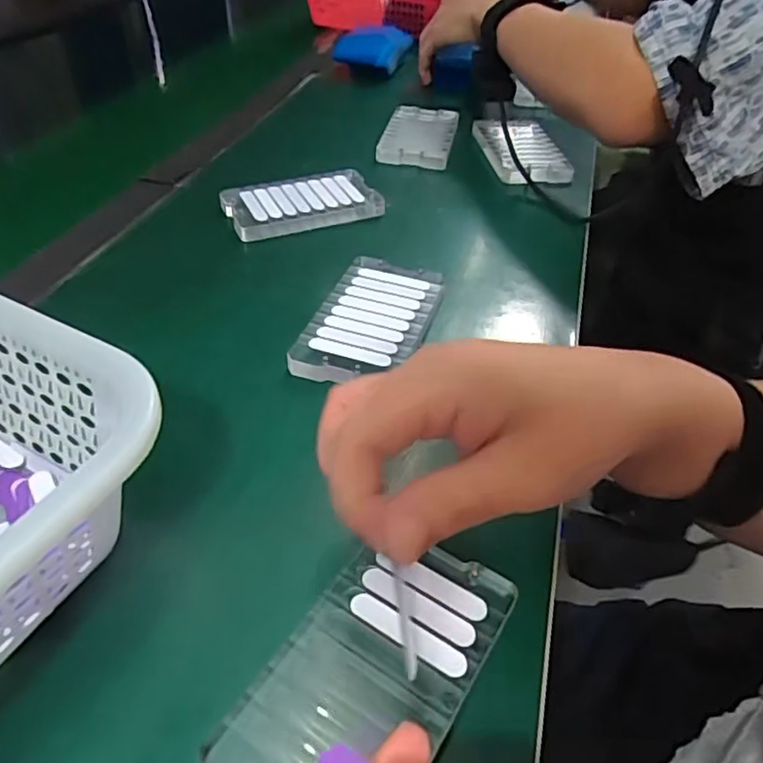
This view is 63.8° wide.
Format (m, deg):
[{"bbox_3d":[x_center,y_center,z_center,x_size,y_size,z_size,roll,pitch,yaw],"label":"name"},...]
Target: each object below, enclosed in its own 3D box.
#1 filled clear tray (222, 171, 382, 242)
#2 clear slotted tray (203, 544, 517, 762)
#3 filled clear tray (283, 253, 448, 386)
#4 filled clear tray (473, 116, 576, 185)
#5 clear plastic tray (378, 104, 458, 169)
[{"bbox_3d":[-0.066,-0.147,0.508,0.120,0.018,0.067,-17,46,-19],"label":"filled clear tray"},{"bbox_3d":[-0.003,0.111,0.235,0.066,0.015,0.119,25,48,23],"label":"clear slotted tray"},{"bbox_3d":[-0.005,-0.037,0.392,0.068,0.018,0.117,15,45,14],"label":"filled clear tray"},{"bbox_3d":[0.137,-0.231,0.606,0.067,0.019,0.131,-4,43,-7],"label":"filled clear tray"},{"bbox_3d":[0.040,-0.247,0.617,0.067,0.020,0.118,10,44,9],"label":"clear plastic tray"}]

